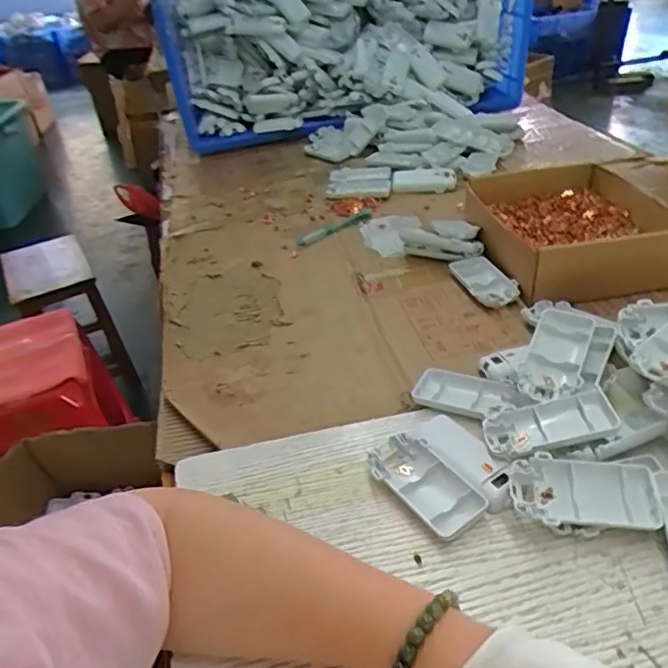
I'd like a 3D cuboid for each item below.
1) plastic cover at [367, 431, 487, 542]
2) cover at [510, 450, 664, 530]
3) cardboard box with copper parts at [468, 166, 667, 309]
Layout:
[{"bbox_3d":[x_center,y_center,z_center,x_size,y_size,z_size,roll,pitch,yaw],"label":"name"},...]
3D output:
[{"bbox_3d":[0.065,0.112,0.450,0.048,0.015,0.094,-24,40,-20],"label":"plastic cover"},{"bbox_3d":[0.173,0.110,0.415,0.093,0.013,0.049,1,52,6],"label":"cover"},{"bbox_3d":[0.274,-0.128,0.699,0.197,0.064,0.224,-9,37,-1],"label":"cardboard box with copper parts"}]

